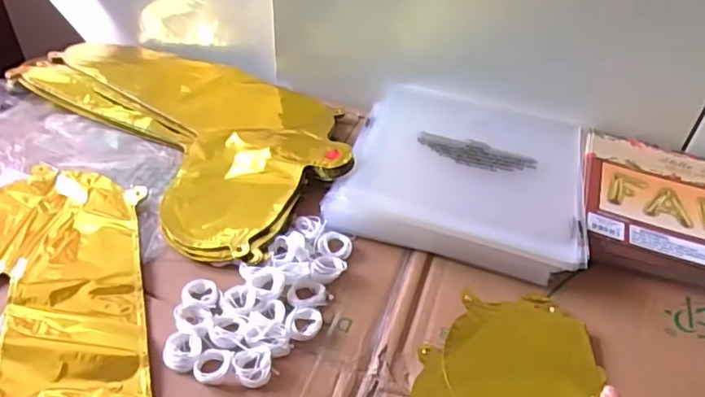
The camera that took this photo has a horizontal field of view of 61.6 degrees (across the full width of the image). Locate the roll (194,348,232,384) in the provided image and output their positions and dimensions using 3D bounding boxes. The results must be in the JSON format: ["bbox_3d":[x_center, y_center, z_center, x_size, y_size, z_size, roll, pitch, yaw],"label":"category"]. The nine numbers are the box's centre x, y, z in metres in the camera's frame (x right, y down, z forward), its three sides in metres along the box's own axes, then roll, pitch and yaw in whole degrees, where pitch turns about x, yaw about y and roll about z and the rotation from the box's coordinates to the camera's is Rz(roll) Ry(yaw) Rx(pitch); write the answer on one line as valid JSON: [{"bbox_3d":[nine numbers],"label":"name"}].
[{"bbox_3d":[-0.099,0.119,0.418,0.025,0.008,0.024,2,43,-2],"label":"roll"}]

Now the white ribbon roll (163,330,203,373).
[{"bbox_3d":[-0.123,0.110,0.427,0.026,0.007,0.031,2,43,-2],"label":"white ribbon roll"}]

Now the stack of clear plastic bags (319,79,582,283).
[{"bbox_3d":[0.111,-0.028,0.580,0.218,0.035,0.219,13,44,10],"label":"stack of clear plastic bags"}]

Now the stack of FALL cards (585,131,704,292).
[{"bbox_3d":[0.315,0.014,0.555,0.192,0.035,0.167,12,44,9],"label":"stack of FALL cards"}]

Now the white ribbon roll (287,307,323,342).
[{"bbox_3d":[-0.036,0.096,0.452,0.027,0.008,0.030,5,43,1],"label":"white ribbon roll"}]

